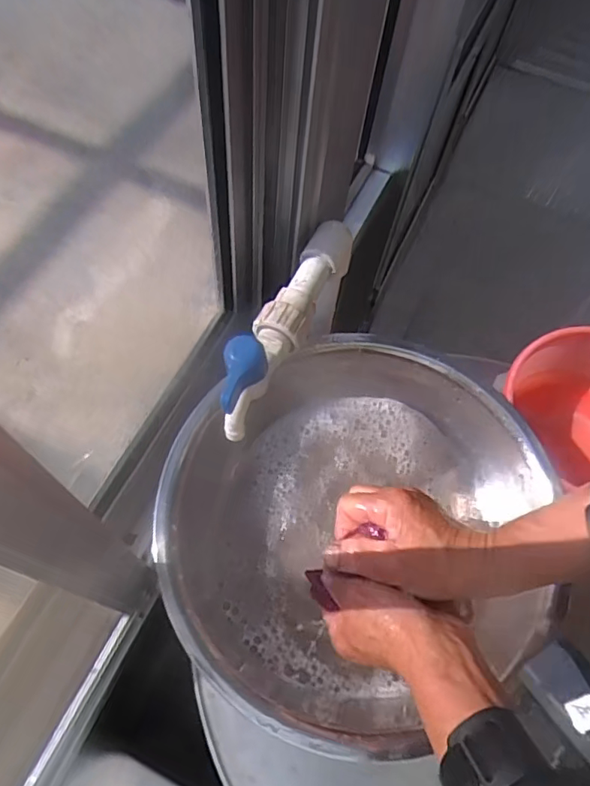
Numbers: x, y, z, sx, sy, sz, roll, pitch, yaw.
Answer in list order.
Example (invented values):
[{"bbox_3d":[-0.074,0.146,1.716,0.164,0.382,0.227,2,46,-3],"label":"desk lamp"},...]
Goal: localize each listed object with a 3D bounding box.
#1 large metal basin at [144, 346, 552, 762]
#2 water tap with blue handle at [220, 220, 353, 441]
[{"bbox_3d":[0.054,0.106,0.472,0.335,0.084,0.281,-32,70,-18],"label":"large metal basin"},{"bbox_3d":[-0.007,-0.064,0.410,0.033,0.070,0.199,25,65,8],"label":"water tap with blue handle"}]

